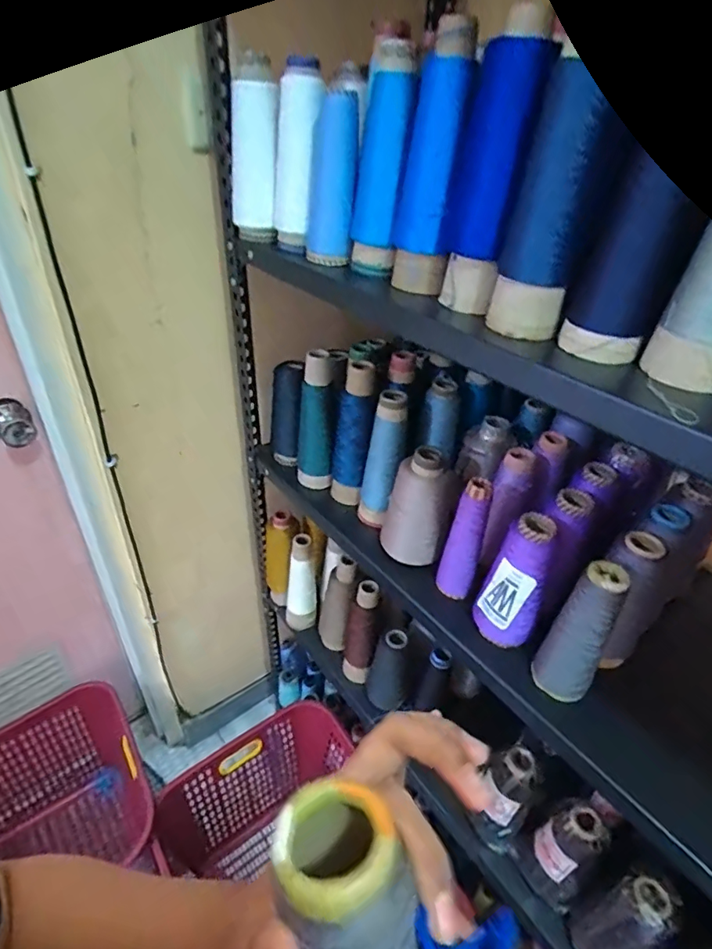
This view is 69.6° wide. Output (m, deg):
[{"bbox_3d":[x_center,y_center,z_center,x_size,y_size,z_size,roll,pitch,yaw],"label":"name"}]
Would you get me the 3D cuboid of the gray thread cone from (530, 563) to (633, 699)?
[{"bbox_3d":[0.244,0.169,0.553,0.061,0.169,0.058,23,41,25],"label":"gray thread cone"}]

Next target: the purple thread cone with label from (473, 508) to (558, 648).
[{"bbox_3d":[0.186,0.125,0.601,0.074,0.164,0.058,17,38,17],"label":"purple thread cone with label"}]

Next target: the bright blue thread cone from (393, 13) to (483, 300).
[{"bbox_3d":[0.077,-0.306,0.513,0.055,0.226,0.075,4,36,1],"label":"bright blue thread cone"}]

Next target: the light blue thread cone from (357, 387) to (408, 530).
[{"bbox_3d":[0.037,-0.011,0.742,0.057,0.211,0.057,4,36,1],"label":"light blue thread cone"}]

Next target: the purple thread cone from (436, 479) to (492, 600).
[{"bbox_3d":[0.137,0.083,0.653,0.042,0.172,0.037,13,37,13],"label":"purple thread cone"}]

